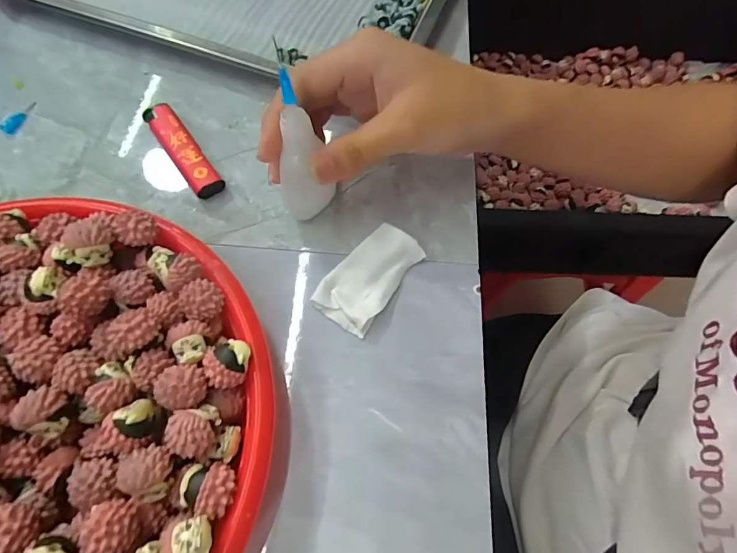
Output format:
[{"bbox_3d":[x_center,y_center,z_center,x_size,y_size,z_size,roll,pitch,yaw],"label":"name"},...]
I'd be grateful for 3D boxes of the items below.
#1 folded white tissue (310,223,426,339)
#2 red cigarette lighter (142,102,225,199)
[{"bbox_3d":[0.000,-0.001,0.235,0.035,0.012,0.062,34,68,13],"label":"folded white tissue"},{"bbox_3d":[-0.118,-0.080,0.268,0.018,0.011,0.080,-34,70,-16],"label":"red cigarette lighter"}]

